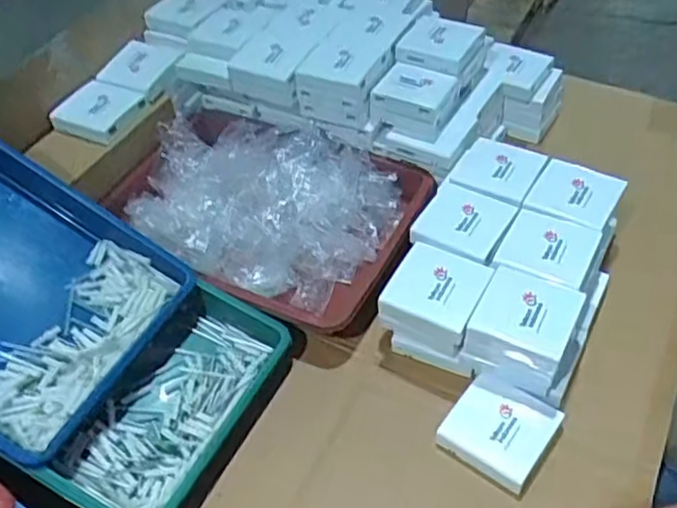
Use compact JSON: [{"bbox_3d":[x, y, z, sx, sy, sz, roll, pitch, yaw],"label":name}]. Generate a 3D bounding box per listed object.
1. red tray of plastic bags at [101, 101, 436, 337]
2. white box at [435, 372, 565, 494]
[{"bbox_3d":[-0.092,-0.048,0.774,0.353,0.080,0.246,18,50,19],"label":"red tray of plastic bags"},{"bbox_3d":[0.146,0.159,0.599,0.084,0.027,0.086,28,54,27],"label":"white box"}]

